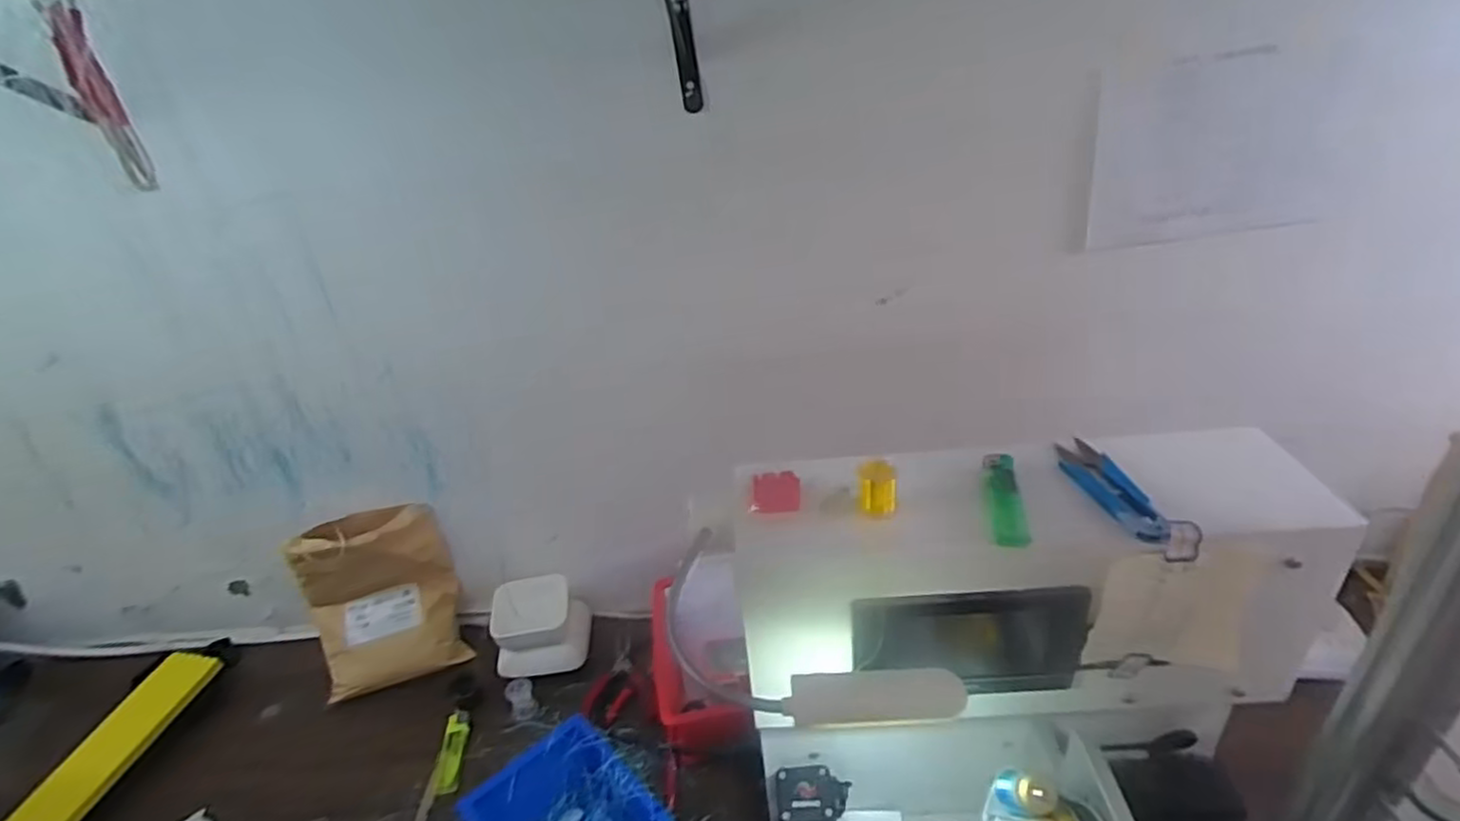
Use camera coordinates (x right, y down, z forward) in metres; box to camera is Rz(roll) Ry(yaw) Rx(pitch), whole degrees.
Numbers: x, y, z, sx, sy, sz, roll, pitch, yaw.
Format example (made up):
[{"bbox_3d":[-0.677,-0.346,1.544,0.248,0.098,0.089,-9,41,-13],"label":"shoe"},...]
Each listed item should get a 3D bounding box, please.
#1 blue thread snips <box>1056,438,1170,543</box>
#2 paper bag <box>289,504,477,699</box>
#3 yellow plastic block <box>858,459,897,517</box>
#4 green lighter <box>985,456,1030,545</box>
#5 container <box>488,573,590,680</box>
[{"bbox_3d":[0.231,0.045,0.439,0.029,0.009,0.098,-9,32,-3],"label":"blue thread snips"},{"bbox_3d":[-0.381,0.201,0.783,0.159,0.183,0.082,-19,34,-19],"label":"paper bag"},{"bbox_3d":[0.090,0.047,0.440,0.021,0.029,0.016,-1,32,10],"label":"yellow plastic block"},{"bbox_3d":[0.168,0.052,0.440,0.019,0.011,0.077,0,33,12],"label":"green lighter"},{"bbox_3d":[-0.206,0.232,0.783,0.094,0.063,0.086,-7,32,1],"label":"container"}]

